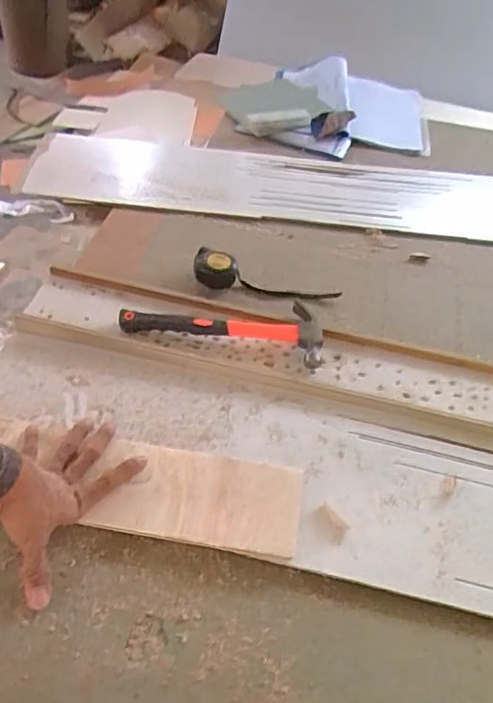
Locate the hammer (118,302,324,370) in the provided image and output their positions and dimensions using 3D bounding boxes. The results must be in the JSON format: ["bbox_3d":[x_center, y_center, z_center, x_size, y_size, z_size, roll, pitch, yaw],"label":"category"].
[{"bbox_3d":[-0.030,-0.043,0.775,0.265,0.034,0.101,10,48,3],"label":"hammer"}]

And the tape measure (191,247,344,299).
[{"bbox_3d":[0.029,-0.101,0.855,0.222,0.050,0.039,10,48,3],"label":"tape measure"}]

